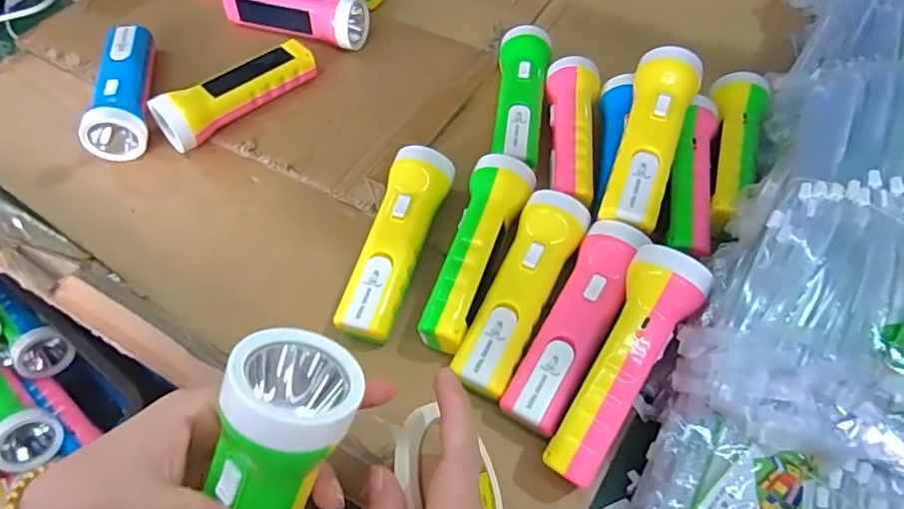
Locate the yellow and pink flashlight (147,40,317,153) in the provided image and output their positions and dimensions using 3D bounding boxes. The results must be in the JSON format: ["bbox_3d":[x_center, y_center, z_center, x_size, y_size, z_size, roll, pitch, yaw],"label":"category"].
[{"bbox_3d":[-0.213,-0.163,0.559,0.163,0.046,0.039,-38,64,-22],"label":"yellow and pink flashlight"}]

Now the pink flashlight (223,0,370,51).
[{"bbox_3d":[-0.179,-0.272,0.628,0.167,0.051,0.050,14,58,10],"label":"pink flashlight"}]

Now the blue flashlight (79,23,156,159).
[{"bbox_3d":[-0.334,-0.170,0.569,0.057,0.053,0.166,-11,57,-6],"label":"blue flashlight"}]

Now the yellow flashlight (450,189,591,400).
[{"bbox_3d":[0.053,0.029,0.424,0.046,0.053,0.164,23,60,16],"label":"yellow flashlight"}]

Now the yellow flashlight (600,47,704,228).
[{"bbox_3d":[0.157,-0.094,0.448,0.049,0.056,0.158,20,59,14],"label":"yellow flashlight"}]

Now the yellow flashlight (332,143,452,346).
[{"bbox_3d":[-0.045,-0.009,0.452,0.049,0.052,0.166,14,58,10],"label":"yellow flashlight"}]

